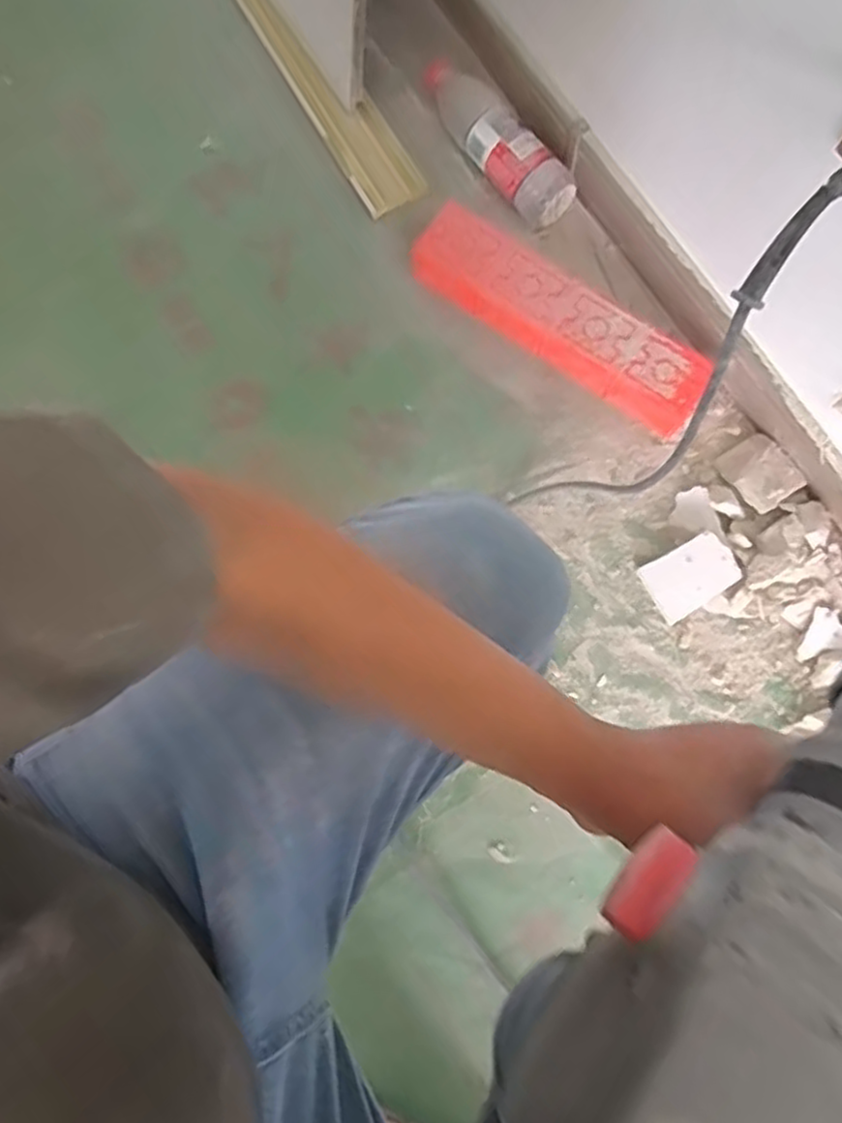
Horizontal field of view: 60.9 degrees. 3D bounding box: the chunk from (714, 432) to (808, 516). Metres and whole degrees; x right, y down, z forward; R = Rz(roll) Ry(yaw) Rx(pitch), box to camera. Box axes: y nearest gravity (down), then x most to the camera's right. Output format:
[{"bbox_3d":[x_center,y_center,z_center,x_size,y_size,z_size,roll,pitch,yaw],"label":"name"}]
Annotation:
[{"bbox_3d":[0.360,-0.094,0.760,0.062,0.031,0.075,-36,82,-3],"label":"chunk"}]

